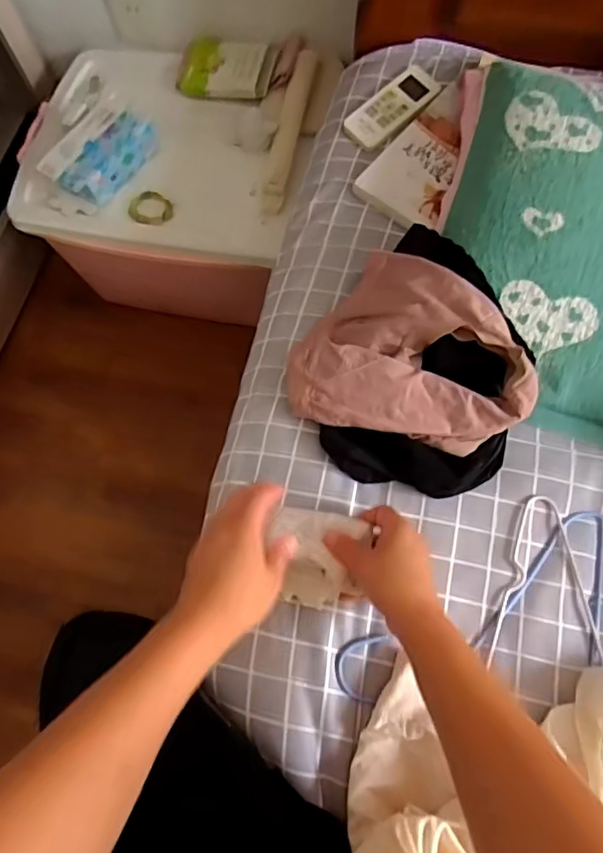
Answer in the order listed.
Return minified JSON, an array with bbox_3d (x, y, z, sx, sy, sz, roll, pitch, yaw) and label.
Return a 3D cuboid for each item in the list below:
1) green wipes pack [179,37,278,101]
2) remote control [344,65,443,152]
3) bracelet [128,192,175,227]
[{"bbox_3d":[-0.133,-0.630,0.998,0.172,0.034,0.104,13,71,7],"label":"green wipes pack"},{"bbox_3d":[0.121,-0.417,0.742,0.133,0.022,0.065,-39,73,-11],"label":"remote control"},{"bbox_3d":[-0.251,-0.367,0.947,0.069,0.019,0.061,-5,70,1],"label":"bracelet"}]

